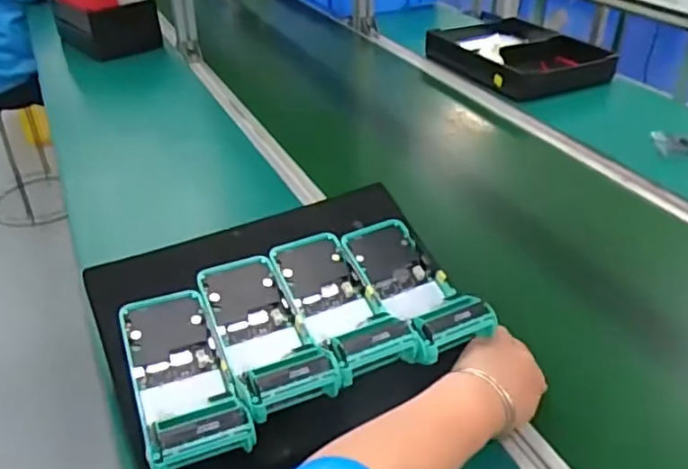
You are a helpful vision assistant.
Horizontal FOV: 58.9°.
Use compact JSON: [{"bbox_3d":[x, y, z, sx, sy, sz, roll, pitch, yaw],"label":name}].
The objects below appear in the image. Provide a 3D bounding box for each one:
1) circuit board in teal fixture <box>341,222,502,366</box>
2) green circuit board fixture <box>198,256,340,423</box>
[{"bbox_3d":[0.065,0.052,0.595,0.081,0.050,0.171,-18,36,-17],"label":"circuit board in teal fixture"},{"bbox_3d":[-0.073,0.081,0.539,0.073,0.028,0.172,-14,37,-20],"label":"green circuit board fixture"}]

